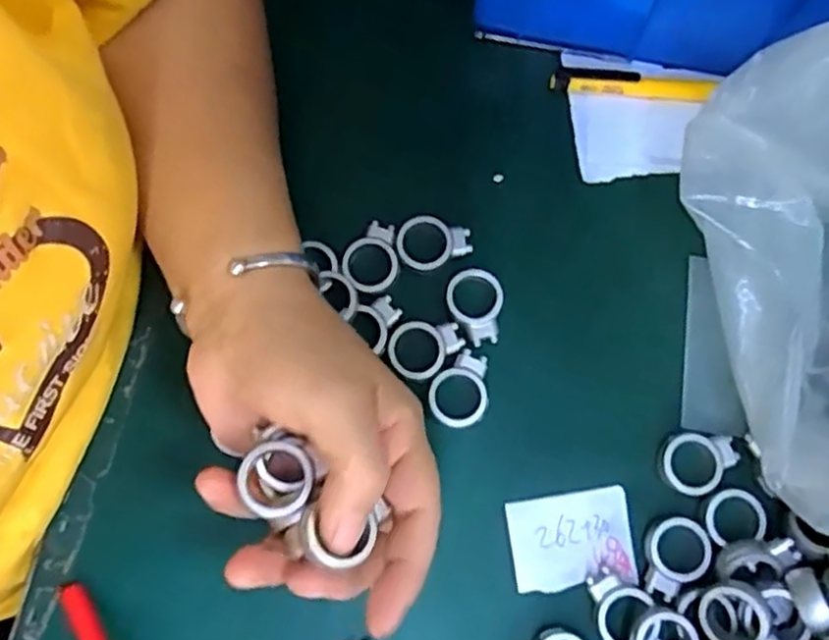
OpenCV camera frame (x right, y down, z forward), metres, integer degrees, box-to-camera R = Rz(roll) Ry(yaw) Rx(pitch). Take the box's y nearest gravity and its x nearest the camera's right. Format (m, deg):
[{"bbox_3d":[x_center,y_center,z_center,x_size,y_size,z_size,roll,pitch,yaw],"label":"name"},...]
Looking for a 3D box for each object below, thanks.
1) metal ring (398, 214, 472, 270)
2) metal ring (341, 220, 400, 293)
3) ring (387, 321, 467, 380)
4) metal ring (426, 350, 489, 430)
[{"bbox_3d":[0.009,-0.036,0.327,0.034,0.004,0.025,-6,77,-1],"label":"metal ring"},{"bbox_3d":[-0.019,-0.029,0.324,0.025,0.005,0.034,18,77,5],"label":"metal ring"},{"bbox_3d":[0.005,0.012,0.315,0.034,0.006,0.025,-24,78,-5],"label":"ring"},{"bbox_3d":[0.020,0.030,0.314,0.025,0.006,0.035,20,78,5],"label":"metal ring"}]

